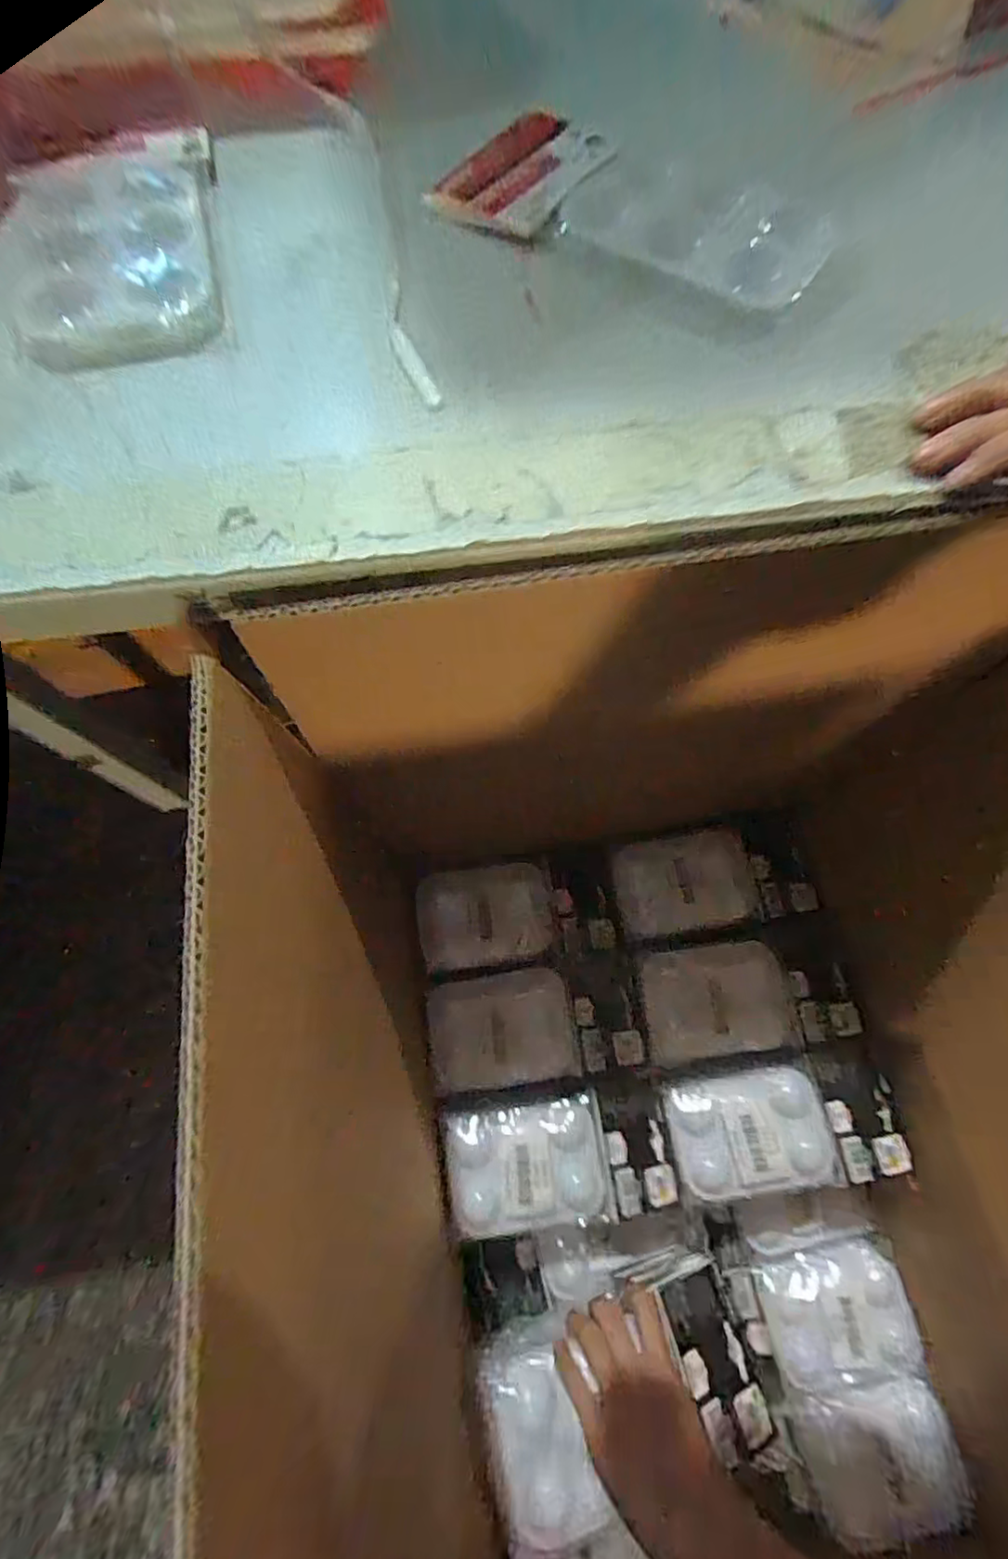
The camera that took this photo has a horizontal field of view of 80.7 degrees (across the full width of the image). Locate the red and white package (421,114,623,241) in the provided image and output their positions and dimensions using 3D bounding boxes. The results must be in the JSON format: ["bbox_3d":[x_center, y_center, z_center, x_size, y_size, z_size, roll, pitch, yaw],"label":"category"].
[{"bbox_3d":[0.012,-0.320,0.309,0.058,0.008,0.103,29,71,11],"label":"red and white package"}]

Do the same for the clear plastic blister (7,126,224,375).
[{"bbox_3d":[-0.186,-0.260,0.283,0.090,0.011,0.167,-12,69,-5],"label":"clear plastic blister"}]

